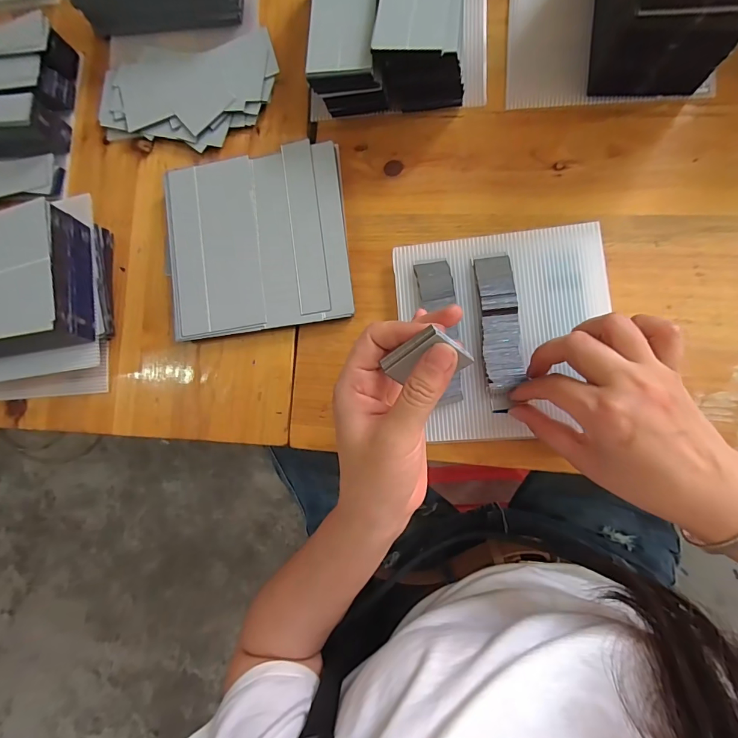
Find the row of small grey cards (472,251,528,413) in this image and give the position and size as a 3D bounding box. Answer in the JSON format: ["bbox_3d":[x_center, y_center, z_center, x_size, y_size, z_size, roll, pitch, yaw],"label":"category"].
[{"bbox_3d":[0.101,-0.030,0.307,0.028,0.007,0.122,-3,83,7],"label":"row of small grey cards"}]

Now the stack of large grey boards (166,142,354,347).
[{"bbox_3d":[-0.100,-0.112,0.353,0.160,0.016,0.156,-7,85,7],"label":"stack of large grey boards"}]

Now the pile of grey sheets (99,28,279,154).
[{"bbox_3d":[-0.174,-0.261,0.376,0.174,0.013,0.104,-2,85,7],"label":"pile of grey sheets"}]

